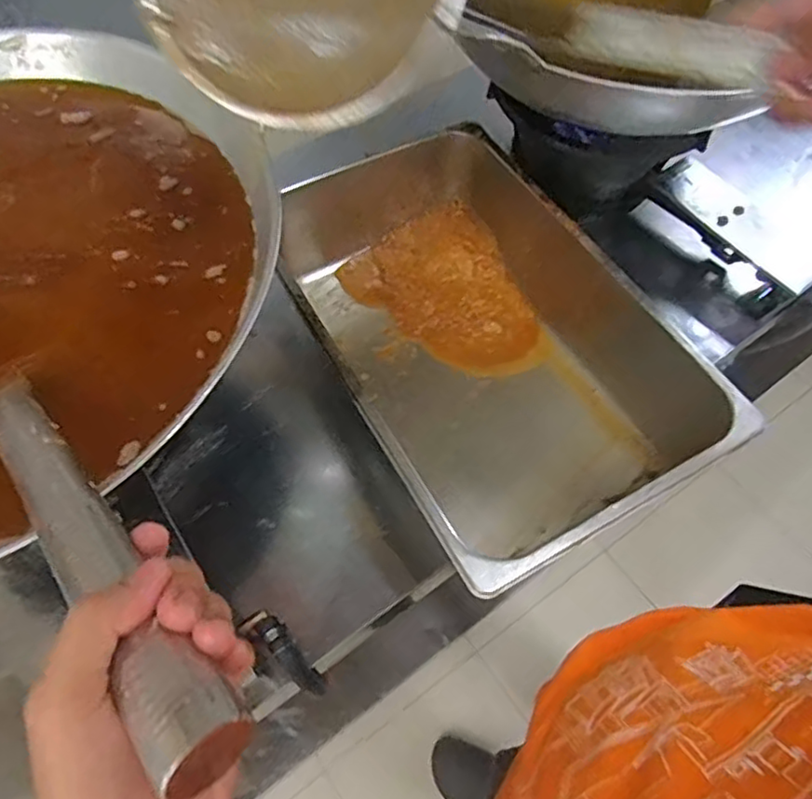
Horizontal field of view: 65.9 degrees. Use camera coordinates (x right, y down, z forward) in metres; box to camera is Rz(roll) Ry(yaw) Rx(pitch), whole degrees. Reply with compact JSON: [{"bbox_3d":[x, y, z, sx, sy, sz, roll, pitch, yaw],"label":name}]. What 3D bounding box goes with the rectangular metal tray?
[{"bbox_3d":[0.065,-0.073,0.727,0.318,0.160,0.536,-26,64,-15],"label":"rectangular metal tray"}]

